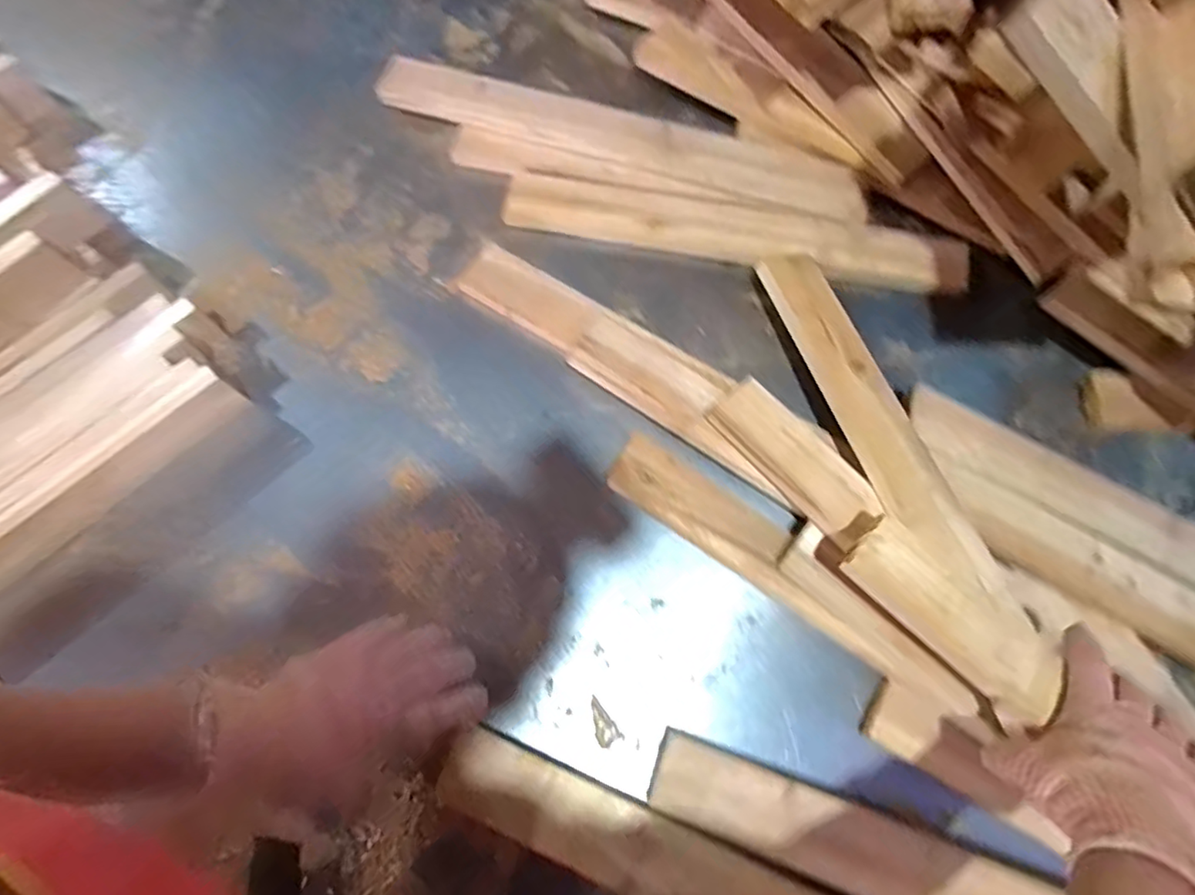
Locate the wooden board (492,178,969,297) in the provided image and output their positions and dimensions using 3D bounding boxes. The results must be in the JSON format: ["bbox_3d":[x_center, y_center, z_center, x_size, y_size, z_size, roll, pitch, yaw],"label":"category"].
[{"bbox_3d":[0.156,-0.236,0.657,0.503,0.016,0.073,8,74,0],"label":"wooden board"}]

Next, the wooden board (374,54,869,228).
[{"bbox_3d":[0.032,-0.350,0.676,0.546,0.019,0.085,14,80,-1],"label":"wooden board"}]

